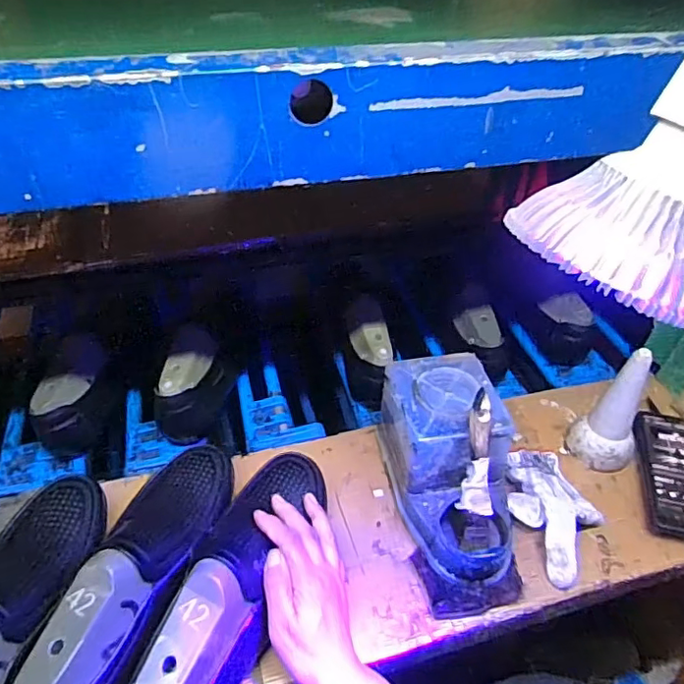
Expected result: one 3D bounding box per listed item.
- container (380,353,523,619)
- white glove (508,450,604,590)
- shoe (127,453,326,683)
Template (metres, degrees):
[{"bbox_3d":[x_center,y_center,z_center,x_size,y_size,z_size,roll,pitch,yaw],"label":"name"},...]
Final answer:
[{"bbox_3d":[0.108,0.123,0.533,0.103,0.118,0.215,-6,42,-9],"label":"container"},{"bbox_3d":[0.213,0.165,0.555,0.080,0.027,0.132,-11,43,-14],"label":"white glove"},{"bbox_3d":[-0.089,0.198,0.464,0.075,0.089,0.261,12,36,11],"label":"shoe"}]

